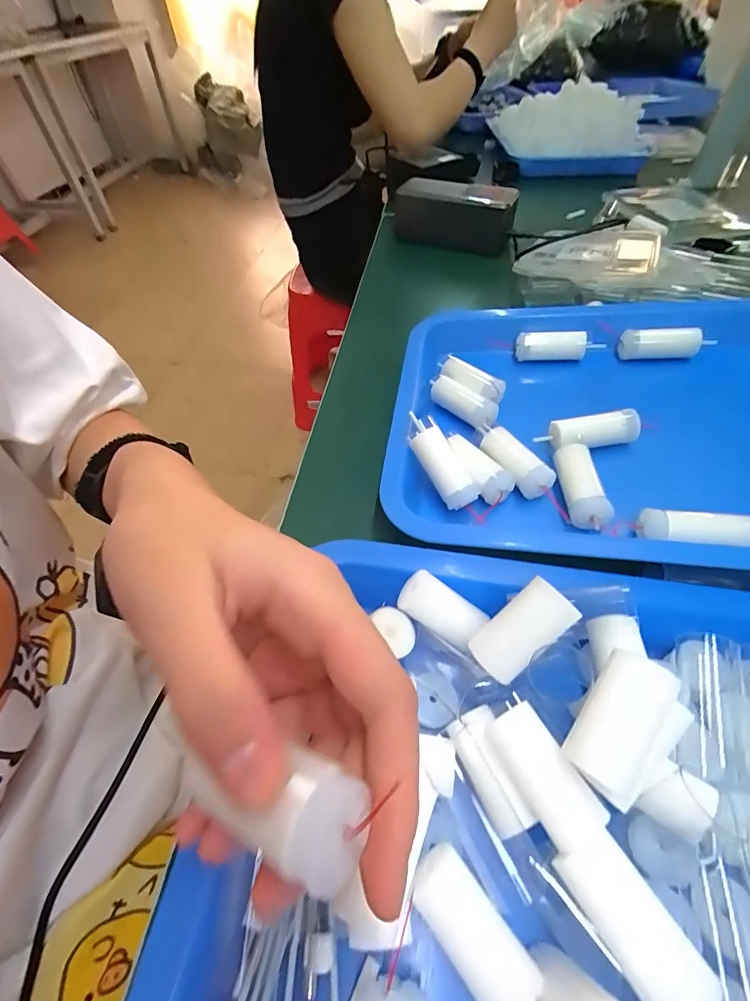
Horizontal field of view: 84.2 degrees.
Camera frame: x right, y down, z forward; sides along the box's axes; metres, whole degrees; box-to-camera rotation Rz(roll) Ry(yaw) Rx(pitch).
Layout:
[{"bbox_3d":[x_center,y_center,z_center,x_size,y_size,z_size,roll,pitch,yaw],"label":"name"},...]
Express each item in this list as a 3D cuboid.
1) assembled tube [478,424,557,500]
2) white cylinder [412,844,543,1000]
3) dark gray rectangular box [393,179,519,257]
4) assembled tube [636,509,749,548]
[{"bbox_3d":[0.084,-0.025,0.254,0.016,0.016,0.055,-22,53,-17],"label":"assembled tube"},{"bbox_3d":[0.030,0.135,0.131,0.020,0.014,0.042,-33,57,-24],"label":"white cylinder"},{"bbox_3d":[0.087,-0.323,0.473,0.140,0.054,0.046,24,54,19],"label":"dark gray rectangular box"},{"bbox_3d":[0.168,0.014,0.207,0.062,0.010,0.013,4,52,20],"label":"assembled tube"}]

